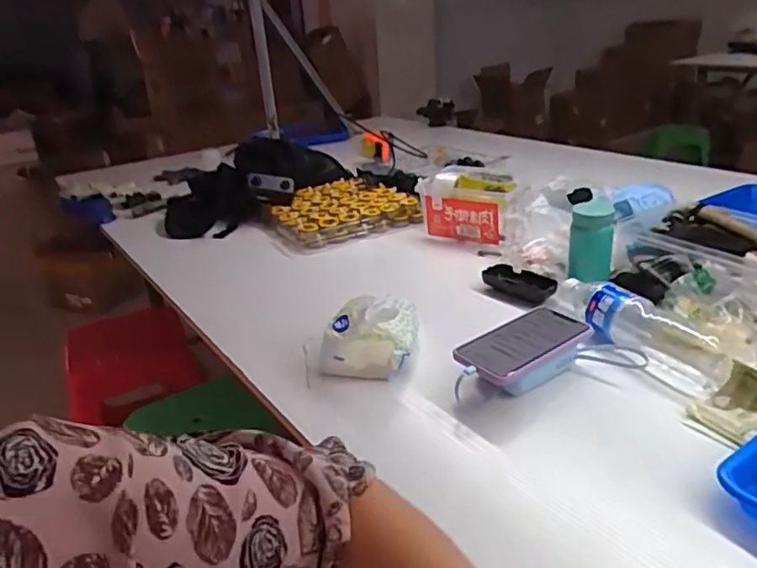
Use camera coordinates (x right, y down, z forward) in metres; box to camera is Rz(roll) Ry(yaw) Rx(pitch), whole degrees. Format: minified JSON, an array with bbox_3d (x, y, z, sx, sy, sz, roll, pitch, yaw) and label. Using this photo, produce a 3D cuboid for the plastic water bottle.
[{"bbox_3d":[0.308,0.048,0.705,0.077,0.060,0.229,-17,29,-24],"label":"plastic water bottle"}]

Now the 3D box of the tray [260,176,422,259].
[{"bbox_3d":[-0.090,-0.142,1.188,0.284,0.065,0.258,-19,28,-27],"label":"tray"}]

